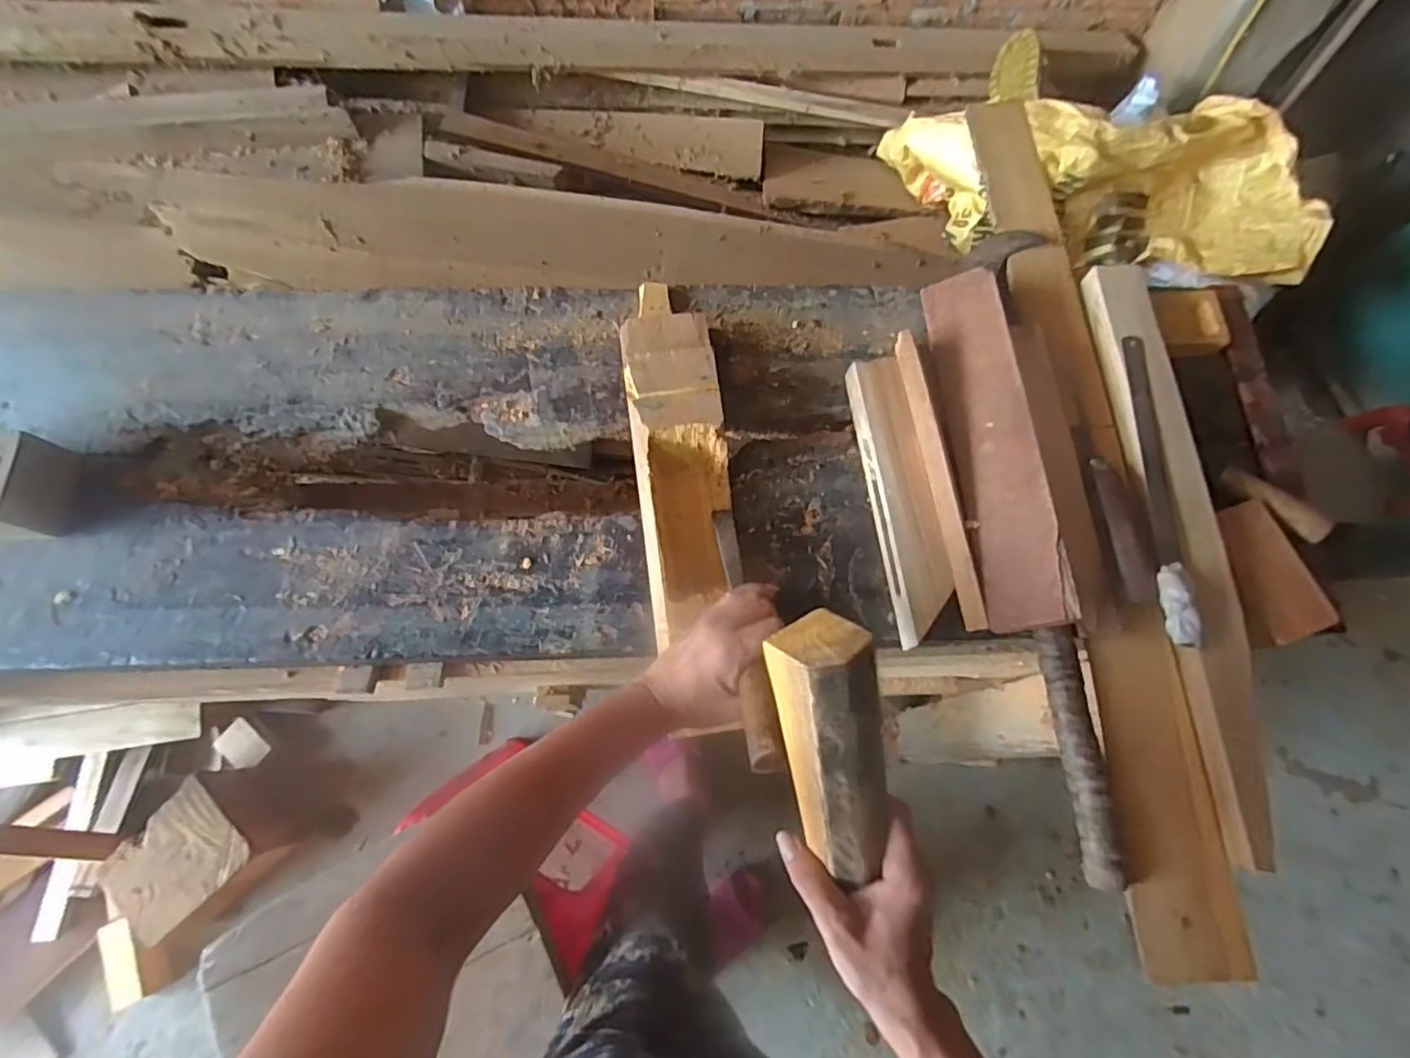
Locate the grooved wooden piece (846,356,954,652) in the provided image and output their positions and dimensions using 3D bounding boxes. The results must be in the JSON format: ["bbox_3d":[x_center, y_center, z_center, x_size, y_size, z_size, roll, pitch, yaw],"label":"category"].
[{"bbox_3d":[0.186,-0.031,0.595,0.049,0.042,0.280,-6,73,-3],"label":"grooved wooden piece"}]

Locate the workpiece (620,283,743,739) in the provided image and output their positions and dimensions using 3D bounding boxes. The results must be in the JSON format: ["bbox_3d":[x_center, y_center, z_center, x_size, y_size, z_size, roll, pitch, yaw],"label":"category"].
[{"bbox_3d":[-0.023,-0.080,0.600,0.086,0.048,0.369,-8,73,-4],"label":"workpiece"}]

